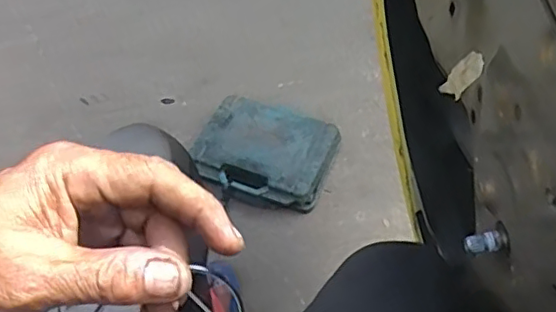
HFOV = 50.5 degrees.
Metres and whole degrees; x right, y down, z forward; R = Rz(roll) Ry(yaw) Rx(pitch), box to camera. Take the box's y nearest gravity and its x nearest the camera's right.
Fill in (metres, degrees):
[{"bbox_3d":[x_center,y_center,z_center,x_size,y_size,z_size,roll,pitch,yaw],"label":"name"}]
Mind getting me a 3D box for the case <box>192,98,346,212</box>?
[{"bbox_3d":[-0.027,-0.004,1.102,0.247,0.062,0.189,20,62,16],"label":"case"}]

